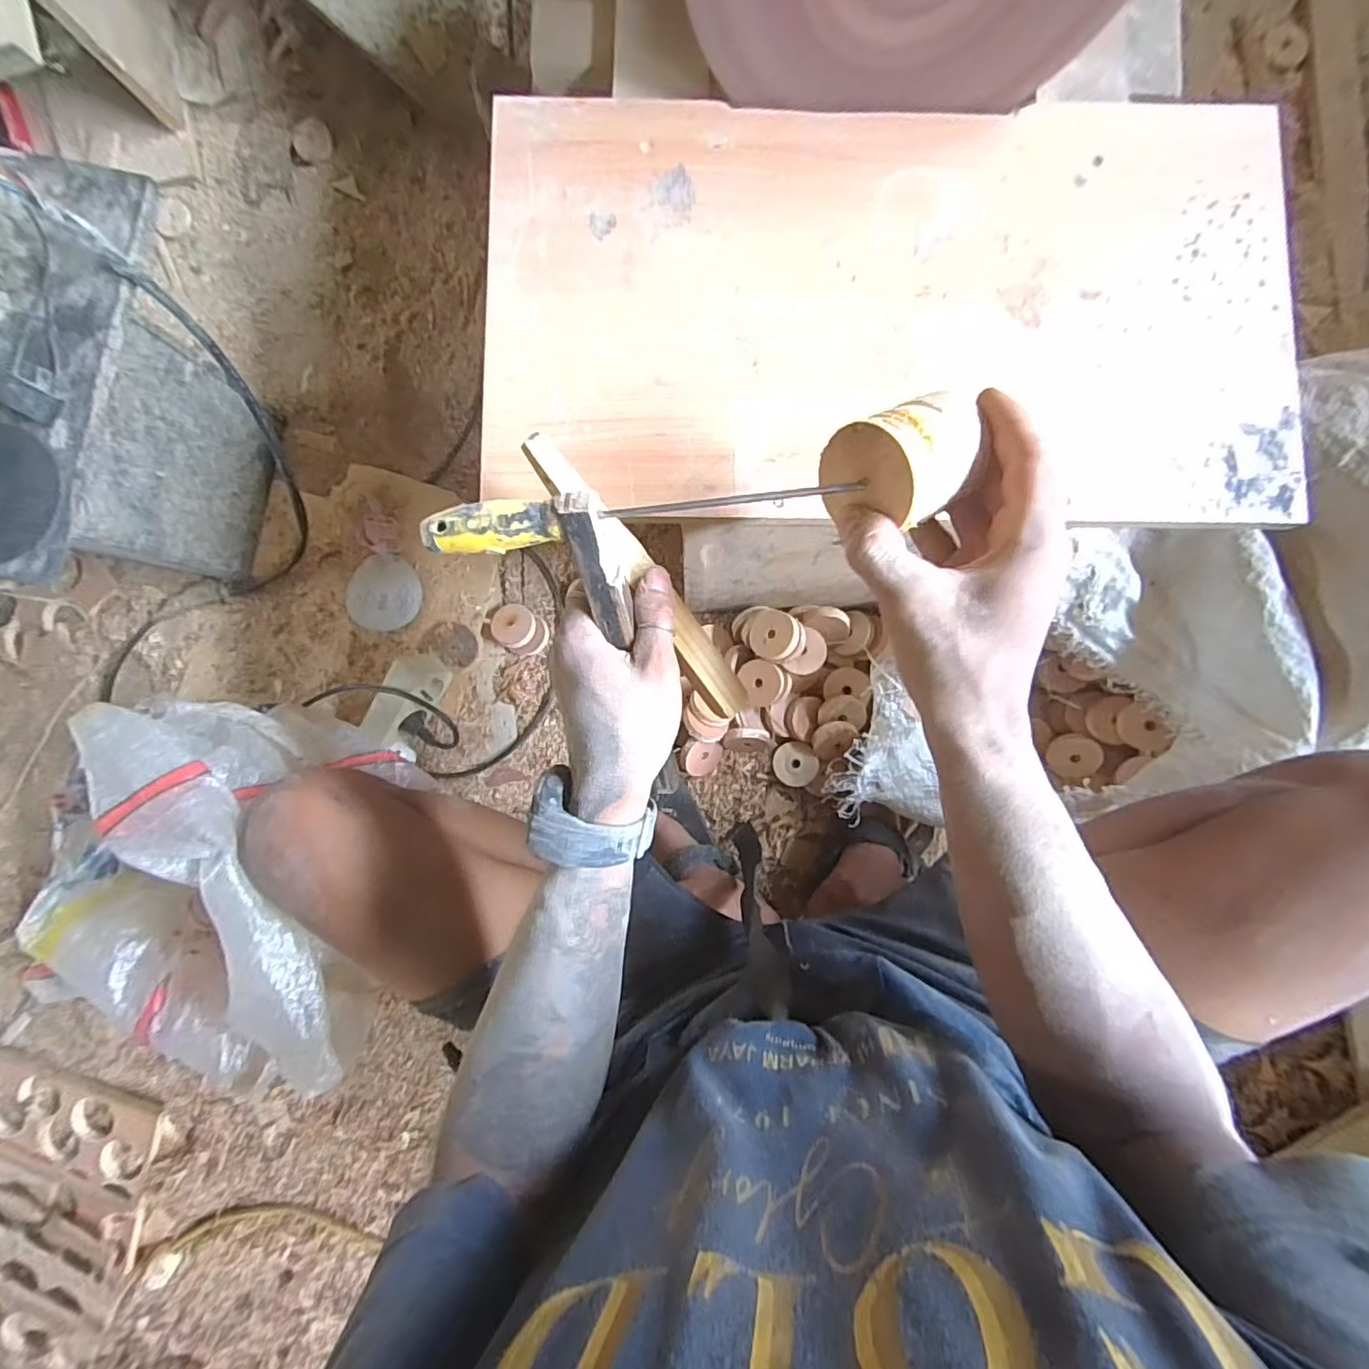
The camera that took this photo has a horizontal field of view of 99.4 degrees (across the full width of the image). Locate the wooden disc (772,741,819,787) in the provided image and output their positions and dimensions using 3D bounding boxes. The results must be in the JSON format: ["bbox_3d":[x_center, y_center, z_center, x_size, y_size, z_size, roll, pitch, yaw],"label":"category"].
[{"bbox_3d":[0.126,0.090,0.655,0.050,0.015,0.050,0,86,3],"label":"wooden disc"}]

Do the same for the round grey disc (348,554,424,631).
[{"bbox_3d":[-0.371,-0.114,0.711,0.099,0.008,0.090,19,87,5],"label":"round grey disc"}]

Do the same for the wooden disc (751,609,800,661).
[{"bbox_3d":[0.093,-0.052,0.604,0.049,0.008,0.052,-1,88,22],"label":"wooden disc"}]

